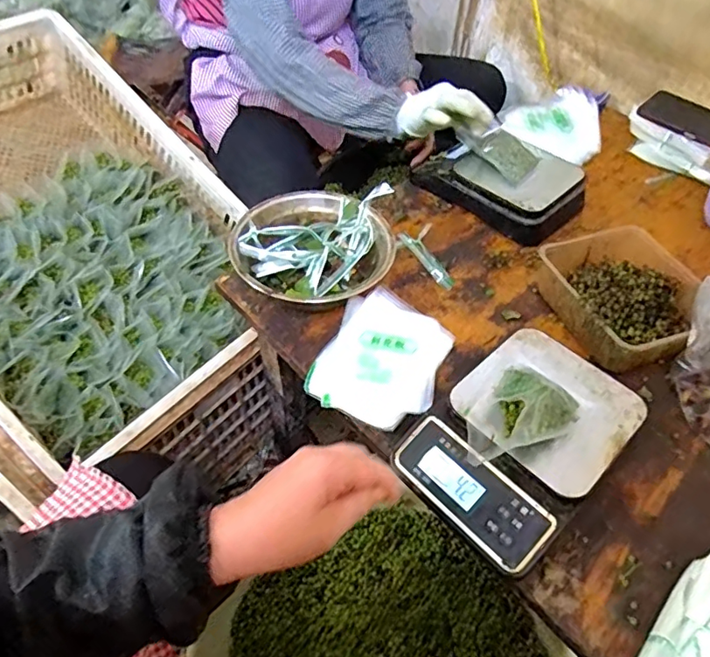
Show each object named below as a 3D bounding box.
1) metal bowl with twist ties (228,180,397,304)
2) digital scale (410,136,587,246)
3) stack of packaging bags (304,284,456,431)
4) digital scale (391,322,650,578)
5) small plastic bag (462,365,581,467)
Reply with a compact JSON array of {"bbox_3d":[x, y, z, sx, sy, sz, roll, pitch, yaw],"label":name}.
[{"bbox_3d":[-0.048,-0.099,0.652,0.184,0.085,0.176,1,49,-1],"label":"metal bowl with twist ties"},{"bbox_3d":[0.211,-0.219,0.781,0.217,0.055,0.153,37,58,26],"label":"digital scale"},{"bbox_3d":[0.032,0.028,0.586,0.126,0.018,0.163,20,52,15],"label":"stack of packaging bags"},{"bbox_3d":[0.158,0.102,0.510,0.209,0.054,0.146,-36,59,-28],"label":"digital scale"},{"bbox_3d":[0.147,0.074,0.474,0.072,0.048,0.127,36,58,26],"label":"small plastic bag"}]

